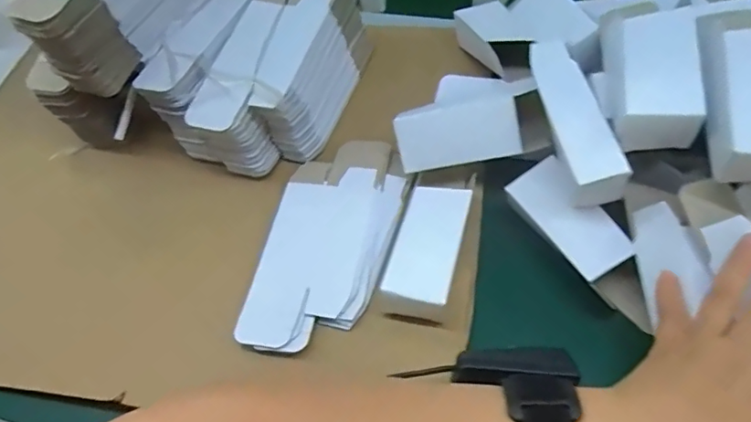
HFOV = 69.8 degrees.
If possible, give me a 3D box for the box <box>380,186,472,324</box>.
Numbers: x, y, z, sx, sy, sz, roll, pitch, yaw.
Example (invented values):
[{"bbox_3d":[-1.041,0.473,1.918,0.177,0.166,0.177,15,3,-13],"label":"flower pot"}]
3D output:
[{"bbox_3d":[0.035,0.027,0.371,0.042,0.030,0.092,11,57,12],"label":"box"}]

